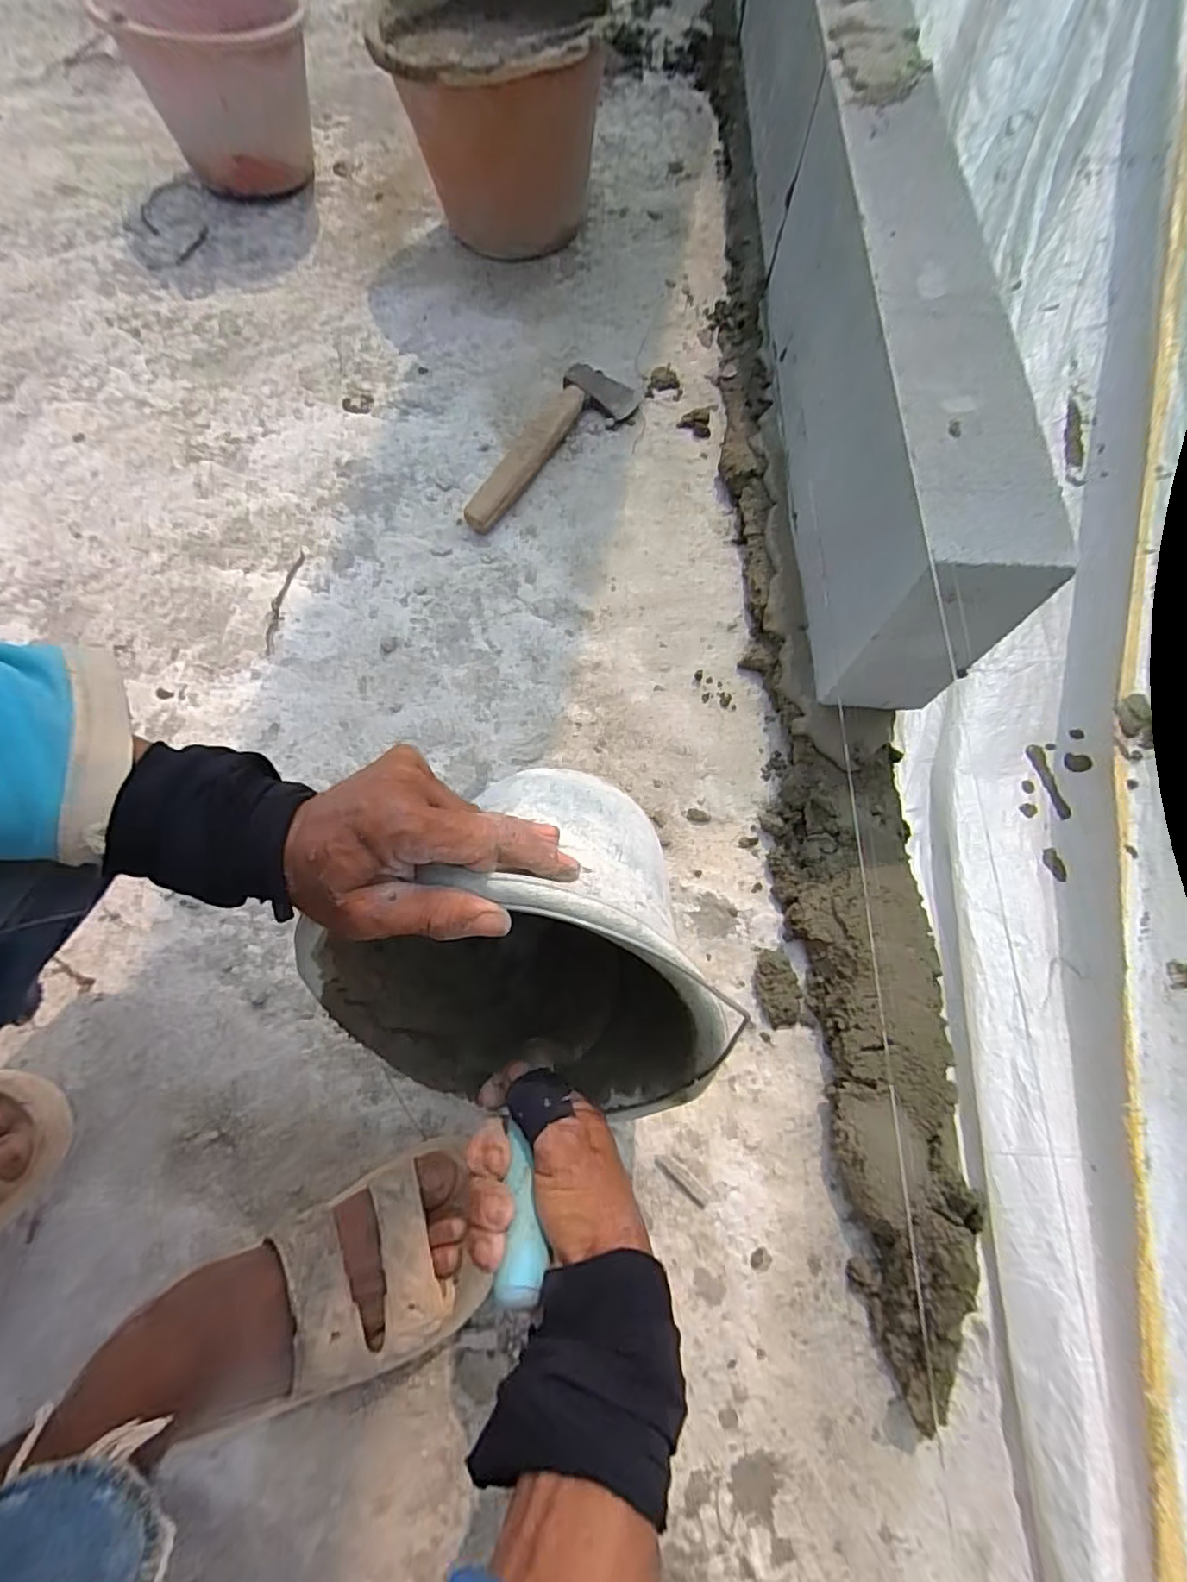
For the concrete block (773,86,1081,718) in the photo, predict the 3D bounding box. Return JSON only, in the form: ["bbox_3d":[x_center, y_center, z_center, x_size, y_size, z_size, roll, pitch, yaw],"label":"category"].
[{"bbox_3d":[0.264,-0.380,0.579,0.099,0.196,0.579,2,70,-1],"label":"concrete block"}]

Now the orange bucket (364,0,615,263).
[{"bbox_3d":[-0.122,-0.845,0.785,0.241,0.206,0.236,1,70,-2],"label":"orange bucket"}]

